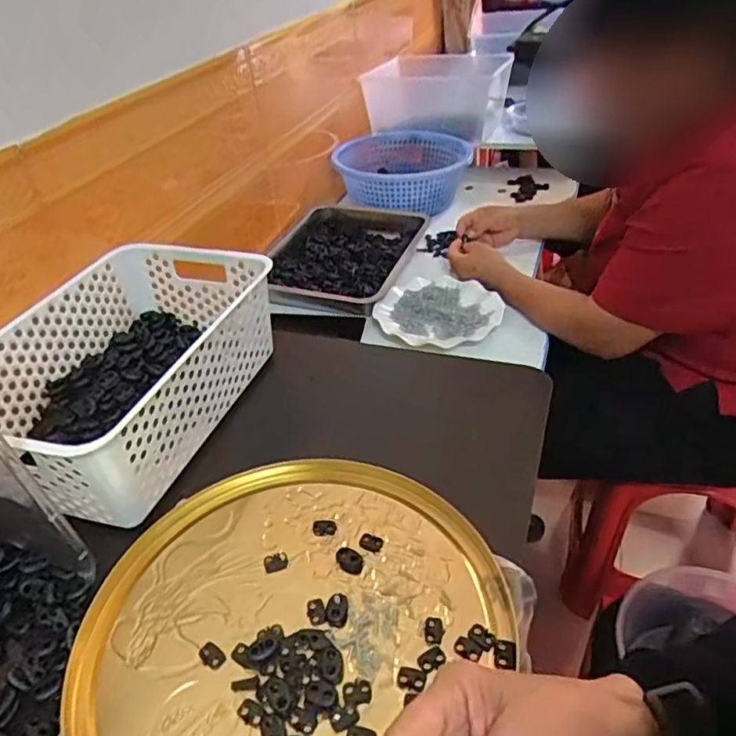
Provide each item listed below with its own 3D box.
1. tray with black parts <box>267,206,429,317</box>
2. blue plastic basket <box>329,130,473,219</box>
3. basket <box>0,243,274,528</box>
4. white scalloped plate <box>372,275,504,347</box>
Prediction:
[{"bbox_3d":[-0.049,-0.204,1.056,0.238,0.041,0.344,8,39,16],"label":"tray with black parts"},{"bbox_3d":[0.074,-0.408,1.242,0.277,0.090,0.280,-6,38,-2],"label":"blue plastic basket"},{"bbox_3d":[-0.238,-0.001,0.591,0.199,0.106,0.292,10,40,18],"label":"basket"},{"bbox_3d":[0.108,-0.087,0.893,0.169,0.024,0.170,-3,38,2],"label":"white scalloped plate"}]

